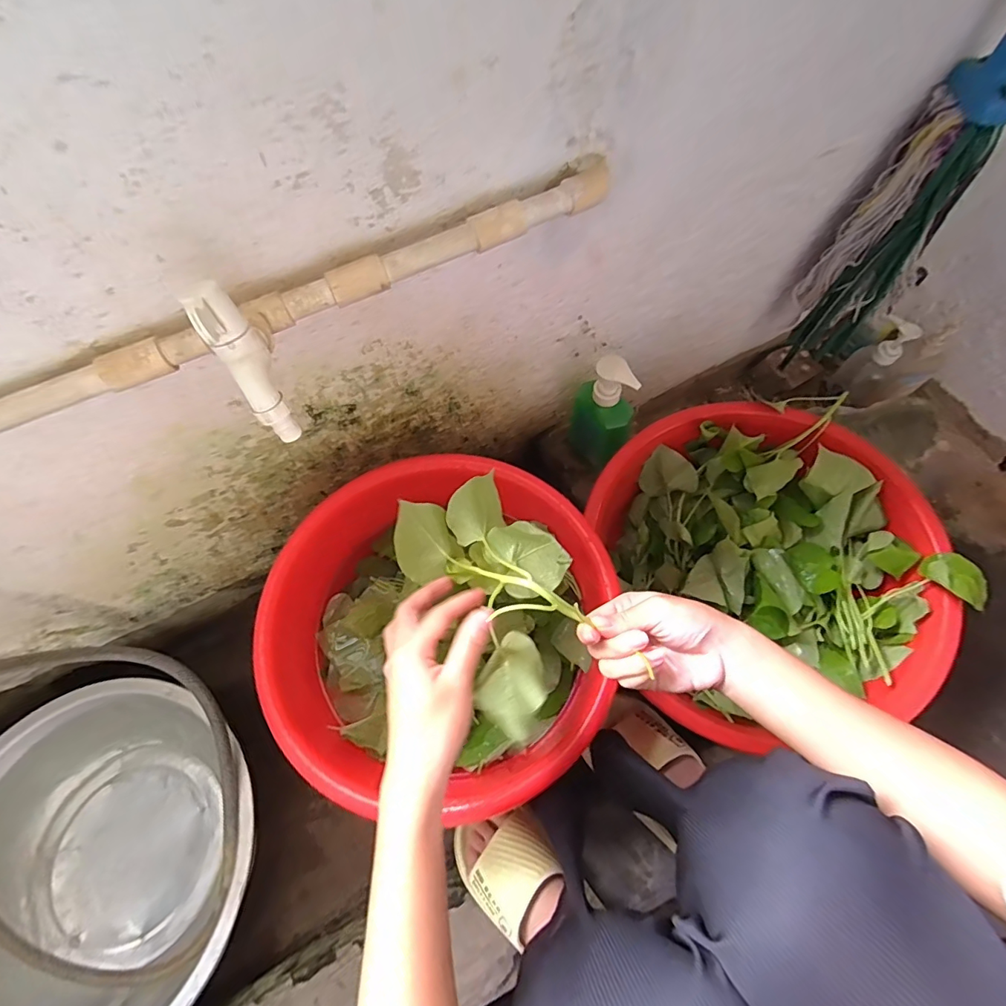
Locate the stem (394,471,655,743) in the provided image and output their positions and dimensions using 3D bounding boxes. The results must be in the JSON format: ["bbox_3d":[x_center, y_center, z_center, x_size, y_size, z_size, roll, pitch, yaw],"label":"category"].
[{"bbox_3d":[-0.004,0.057,0.341,0.104,0.059,0.182,-31,70,-10],"label":"stem"}]

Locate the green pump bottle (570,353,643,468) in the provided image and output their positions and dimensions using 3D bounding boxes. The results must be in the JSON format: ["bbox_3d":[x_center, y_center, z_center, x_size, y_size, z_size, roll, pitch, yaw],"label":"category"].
[{"bbox_3d":[0.135,-0.110,0.653,0.081,0.210,0.062,10,69,7],"label":"green pump bottle"}]

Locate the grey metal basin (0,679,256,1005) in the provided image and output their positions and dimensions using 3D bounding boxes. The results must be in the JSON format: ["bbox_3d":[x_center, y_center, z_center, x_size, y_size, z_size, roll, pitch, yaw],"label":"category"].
[{"bbox_3d":[-0.523,0.463,0.618,0.415,0.137,0.393,-1,68,2],"label":"grey metal basin"}]

